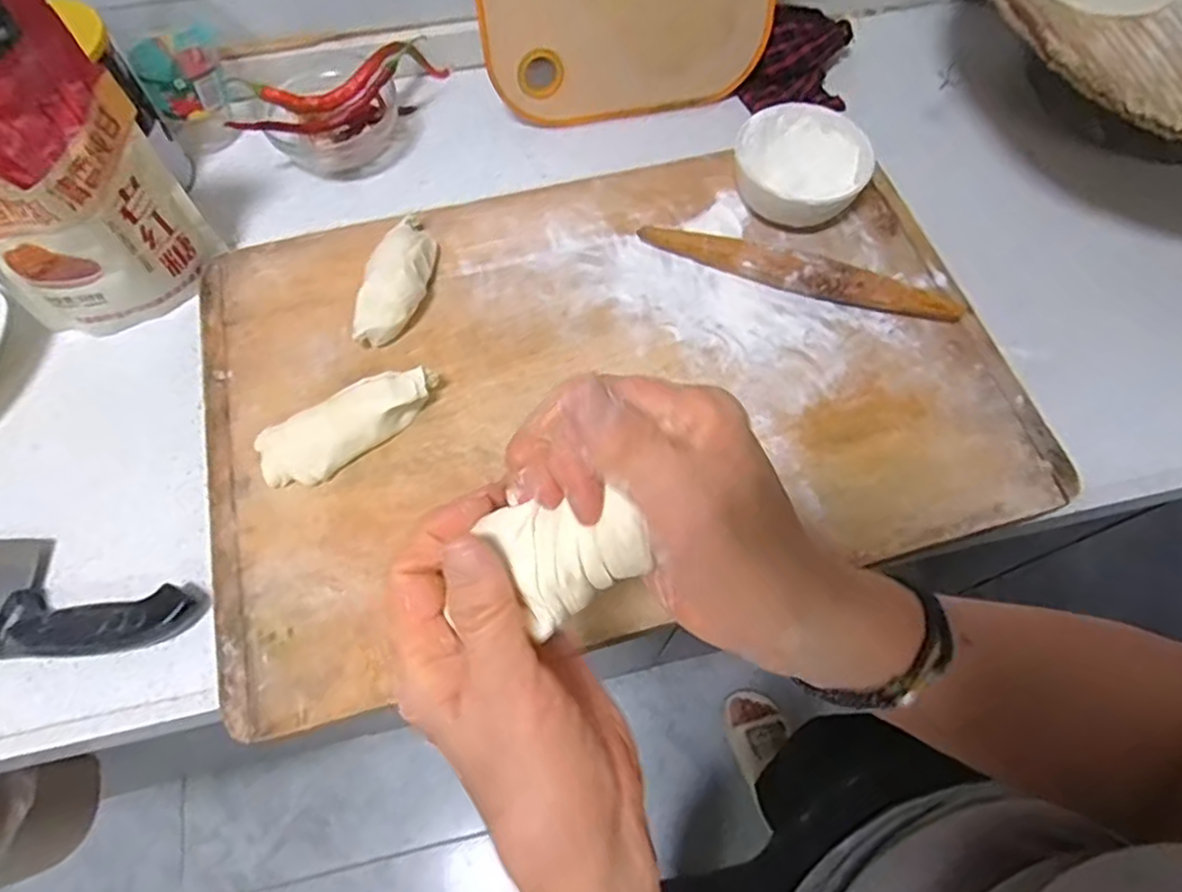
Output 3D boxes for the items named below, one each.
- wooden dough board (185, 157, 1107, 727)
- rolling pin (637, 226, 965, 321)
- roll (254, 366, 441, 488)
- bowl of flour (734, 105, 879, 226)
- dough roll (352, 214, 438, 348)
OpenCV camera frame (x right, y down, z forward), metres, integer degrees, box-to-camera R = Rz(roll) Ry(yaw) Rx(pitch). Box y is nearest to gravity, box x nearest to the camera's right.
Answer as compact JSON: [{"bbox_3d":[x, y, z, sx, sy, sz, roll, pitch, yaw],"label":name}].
[{"bbox_3d":[0.015,-0.058,0.516,0.590,0.033,0.370,-14,65,-8],"label":"wooden dough board"},{"bbox_3d":[0.166,-0.140,0.551,0.255,0.033,0.029,19,66,8],"label":"rolling pin"},{"bbox_3d":[-0.172,-0.016,0.491,0.131,0.029,0.045,-32,70,-14],"label":"roll"},{"bbox_3d":[0.175,-0.230,0.582,0.109,0.053,0.109,0,65,0],"label":"bowl of flour"},{"bbox_3d":[-0.150,-0.137,0.545,0.044,0.036,0.124,11,66,5],"label":"dough roll"}]

